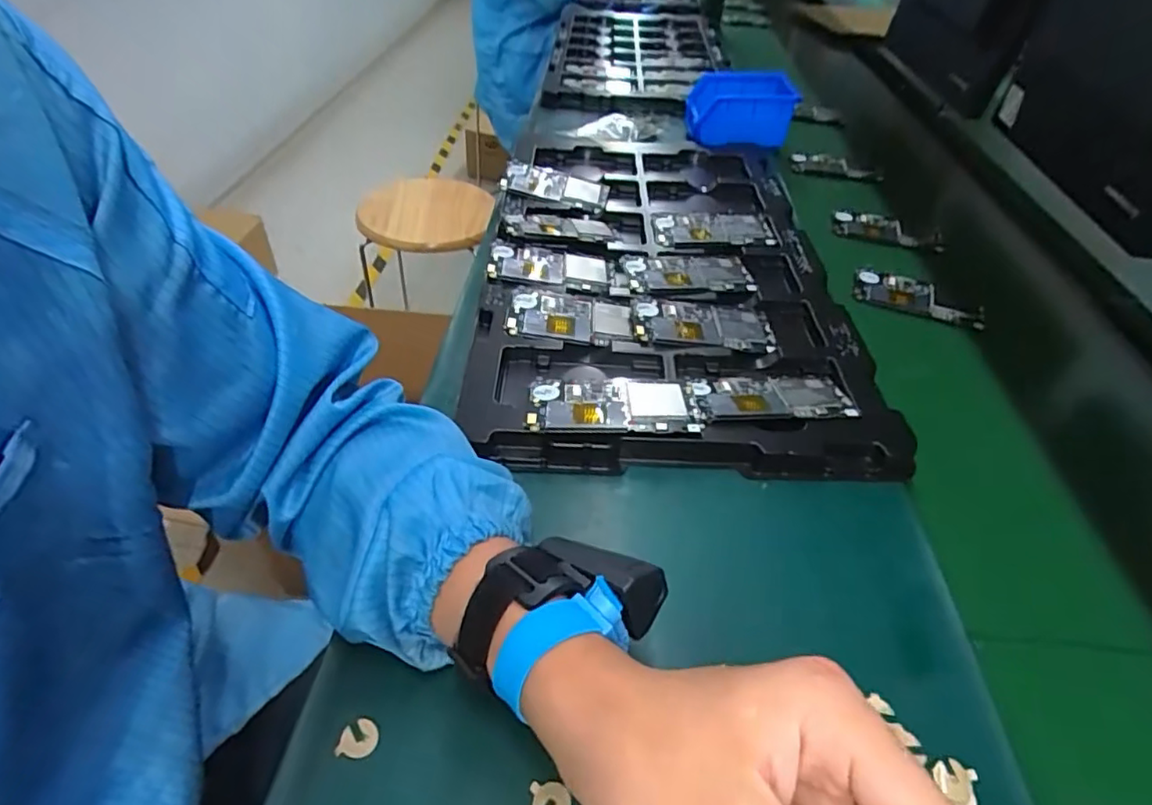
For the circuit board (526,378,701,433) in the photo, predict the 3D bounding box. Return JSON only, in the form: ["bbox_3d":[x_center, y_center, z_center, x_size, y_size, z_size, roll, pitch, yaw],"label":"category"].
[{"bbox_3d":[0.026,0.001,0.444,0.120,0.007,0.063,-2,38,-2],"label":"circuit board"}]

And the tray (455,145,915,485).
[{"bbox_3d":[0.080,-0.147,0.612,0.329,0.042,0.541,3,44,-3],"label":"tray"}]

